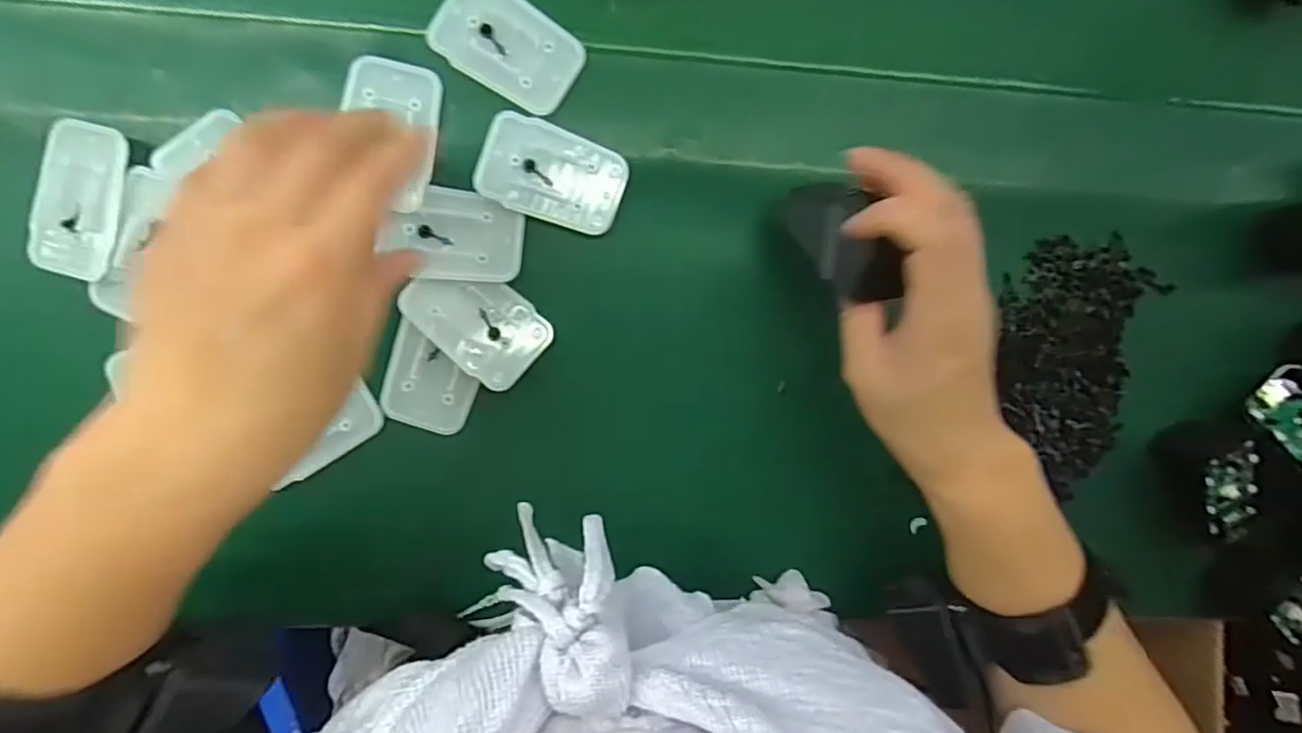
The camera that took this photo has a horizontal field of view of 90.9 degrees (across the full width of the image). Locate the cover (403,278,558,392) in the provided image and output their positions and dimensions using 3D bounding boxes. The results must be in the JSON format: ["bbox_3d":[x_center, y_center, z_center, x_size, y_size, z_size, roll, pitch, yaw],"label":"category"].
[{"bbox_3d":[-0.087,-0.023,0.321,0.066,0.006,0.045,42,89,-7],"label":"cover"}]

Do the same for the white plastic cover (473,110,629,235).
[{"bbox_3d":[-0.048,-0.095,0.315,0.070,0.004,0.043,20,91,-7],"label":"white plastic cover"}]

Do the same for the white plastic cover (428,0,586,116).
[{"bbox_3d":[-0.069,-0.155,0.308,0.068,0.004,0.043,32,90,-8],"label":"white plastic cover"}]

